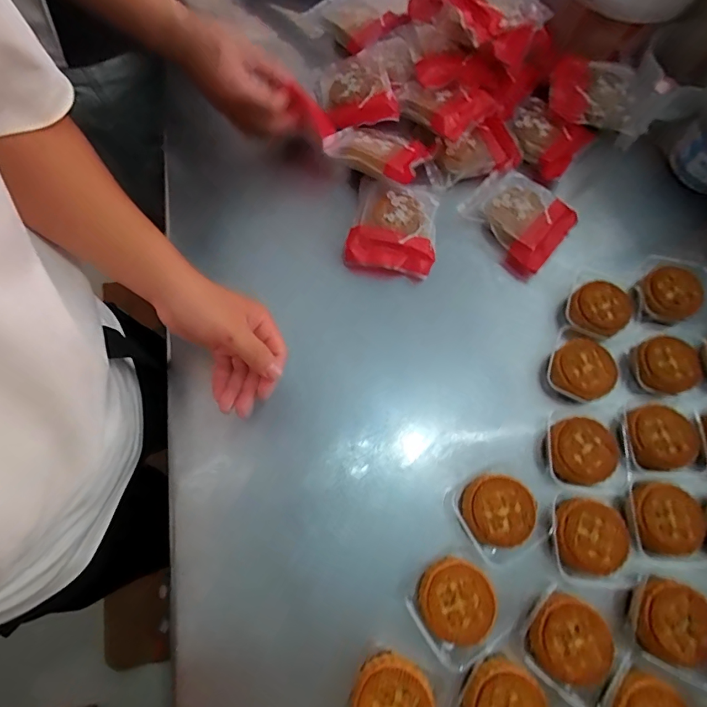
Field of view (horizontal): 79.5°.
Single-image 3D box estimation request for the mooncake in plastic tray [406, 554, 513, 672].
[{"bbox_3d":[0.094,0.231,0.391,0.075,0.029,0.073,-32,76,-12],"label":"mooncake in plastic tray"}]

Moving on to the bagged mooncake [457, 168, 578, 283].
[{"bbox_3d":[0.200,-0.166,0.526,0.120,0.030,0.103,40,75,10],"label":"bagged mooncake"}]

